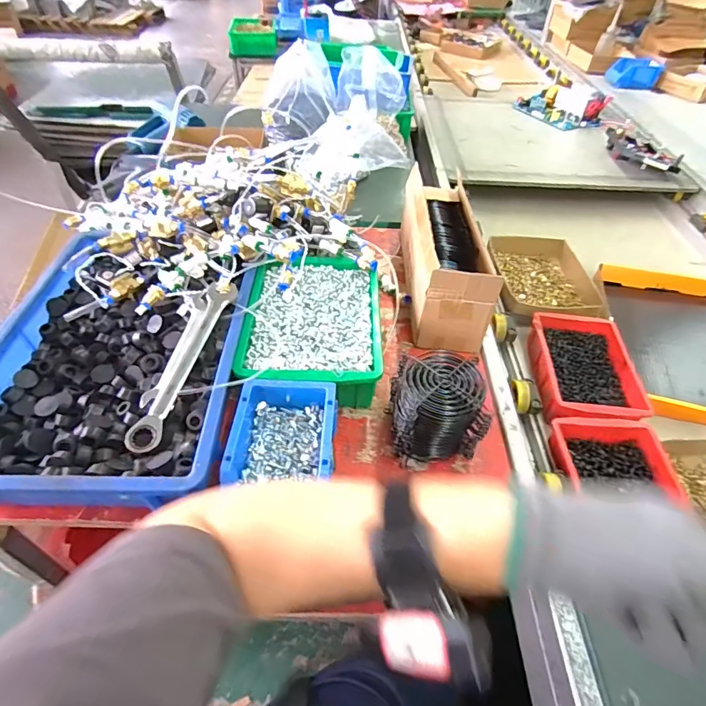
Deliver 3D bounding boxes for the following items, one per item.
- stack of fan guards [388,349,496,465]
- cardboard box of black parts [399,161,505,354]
[{"bbox_3d":[0.093,0.067,0.511,0.100,0.110,0.088,3,47,0],"label":"stack of fan guards"},{"bbox_3d":[0.144,-0.160,0.707,0.108,0.142,0.325,2,47,0],"label":"cardboard box of black parts"}]

